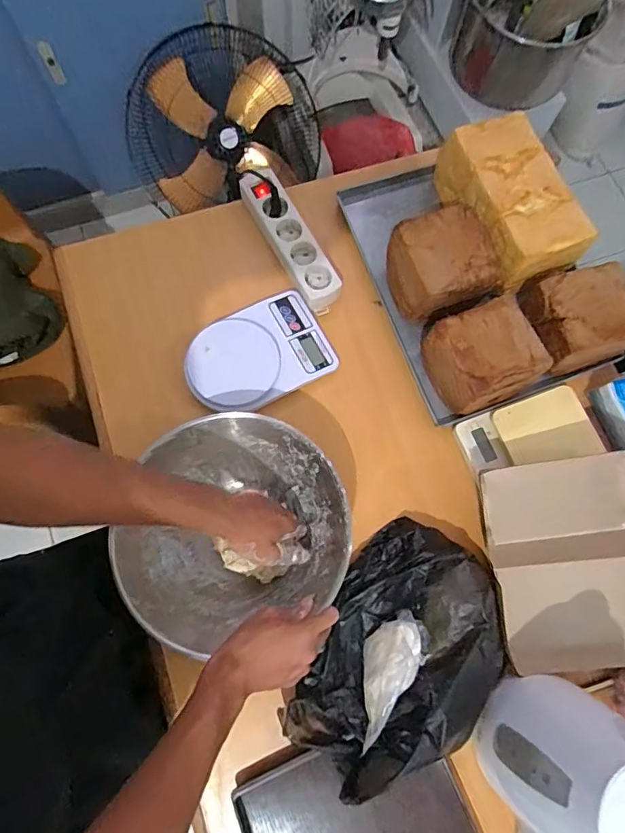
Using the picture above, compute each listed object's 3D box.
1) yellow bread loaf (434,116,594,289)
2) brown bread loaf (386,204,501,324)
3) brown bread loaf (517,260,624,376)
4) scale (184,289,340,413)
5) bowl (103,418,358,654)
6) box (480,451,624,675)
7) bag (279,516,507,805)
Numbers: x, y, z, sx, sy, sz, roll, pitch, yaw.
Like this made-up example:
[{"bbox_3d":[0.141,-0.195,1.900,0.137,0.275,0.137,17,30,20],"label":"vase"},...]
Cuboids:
[{"bbox_3d":[0.278,-0.305,0.696,0.133,0.084,0.233,-22,77,-8],"label":"yellow bread loaf"},{"bbox_3d":[0.167,-0.204,0.652,0.129,0.078,0.113,-20,77,-7],"label":"brown bread loaf"},{"bbox_3d":[0.349,-0.135,0.644,0.127,0.079,0.127,-17,77,-6],"label":"brown bread loaf"},{"bbox_3d":[-0.076,-0.085,0.680,0.195,0.043,0.136,-28,78,-9],"label":"scale"},{"bbox_3d":[-0.099,0.127,0.584,0.260,0.101,0.227,-19,77,-7],"label":"bowl"},{"bbox_3d":[0.323,0.176,0.592,0.201,0.084,0.252,-11,76,-5],"label":"box"},{"bbox_3d":[0.101,0.277,0.553,0.213,0.103,0.290,44,78,9],"label":"bag"}]

